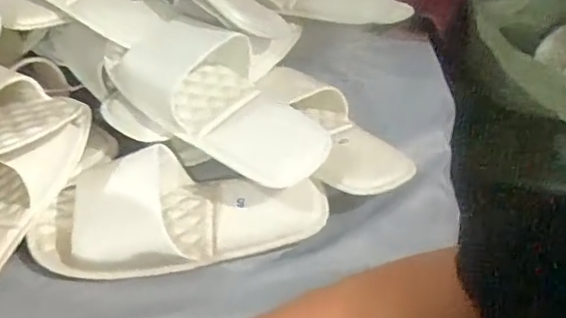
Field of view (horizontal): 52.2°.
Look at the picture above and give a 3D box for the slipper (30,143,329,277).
[{"bbox_3d":[-0.084,0.033,0.455,0.222,0.044,0.093,-9,43,-7],"label":"slipper"}]

